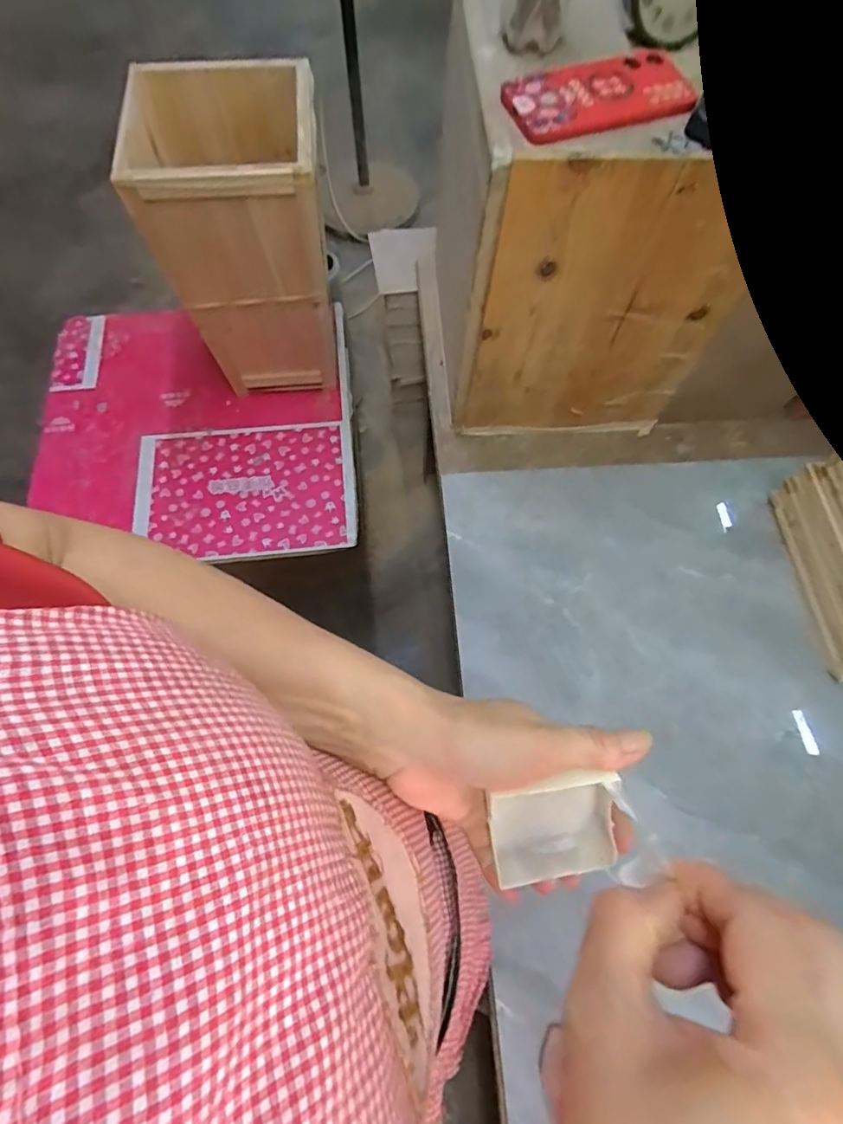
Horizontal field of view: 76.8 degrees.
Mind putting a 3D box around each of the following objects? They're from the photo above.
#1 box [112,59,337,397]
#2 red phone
[{"bbox_3d":[-0.287,-0.518,0.916,0.254,0.466,0.215,-9,68,-4],"label":"box"},{"bbox_3d":[0.155,-0.409,0.468,0.159,0.013,0.075,-21,70,-9],"label":"red phone"}]

